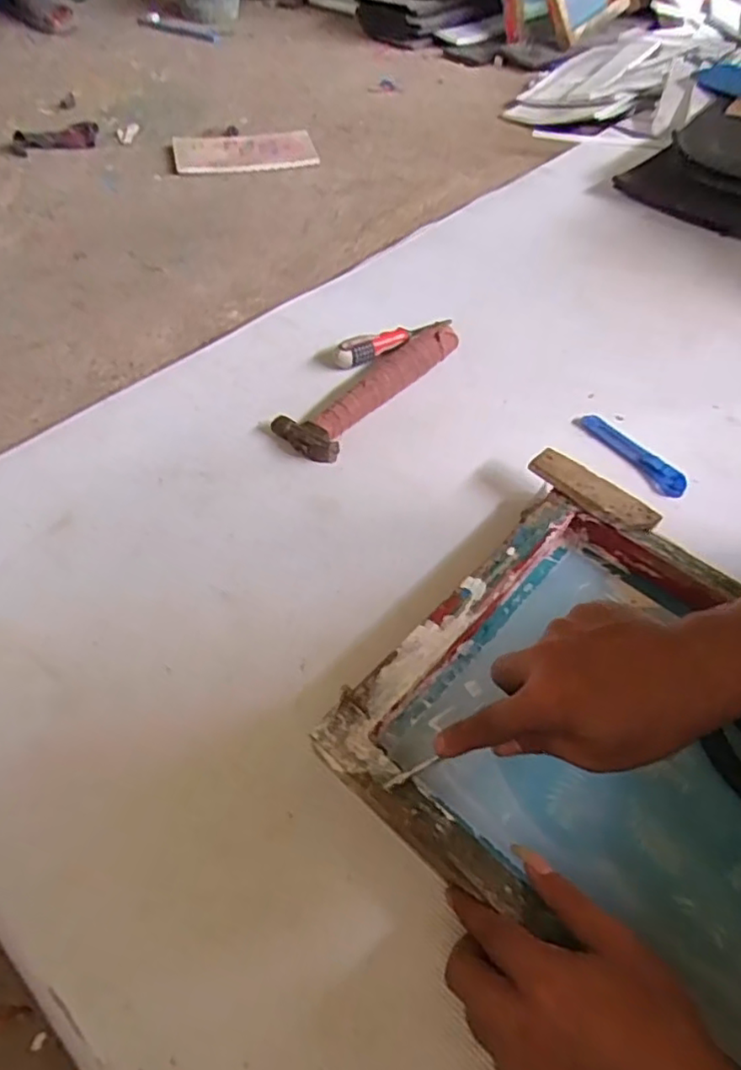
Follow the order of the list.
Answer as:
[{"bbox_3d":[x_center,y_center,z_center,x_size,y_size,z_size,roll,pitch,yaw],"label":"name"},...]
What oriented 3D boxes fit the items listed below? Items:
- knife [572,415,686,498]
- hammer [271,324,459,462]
[{"bbox_3d":[0.282,-0.093,0.673,0.026,0.018,0.142,-30,60,-22],"label":"knife"},{"bbox_3d":[0.000,-0.173,0.706,0.081,0.031,0.257,33,59,21],"label":"hammer"}]

